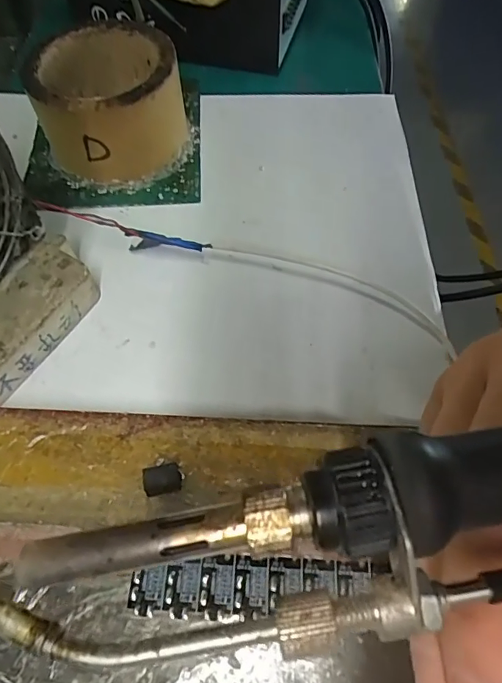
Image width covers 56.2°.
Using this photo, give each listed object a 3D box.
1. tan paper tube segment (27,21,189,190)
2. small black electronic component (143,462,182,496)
[{"bbox_3d":[-0.092,-0.159,0.319,0.089,0.062,0.089,-2,60,0],"label":"tan paper tube segment"},{"bbox_3d":[-0.038,0.060,0.205,0.016,0.010,0.011,-11,60,-5],"label":"small black electronic component"}]

